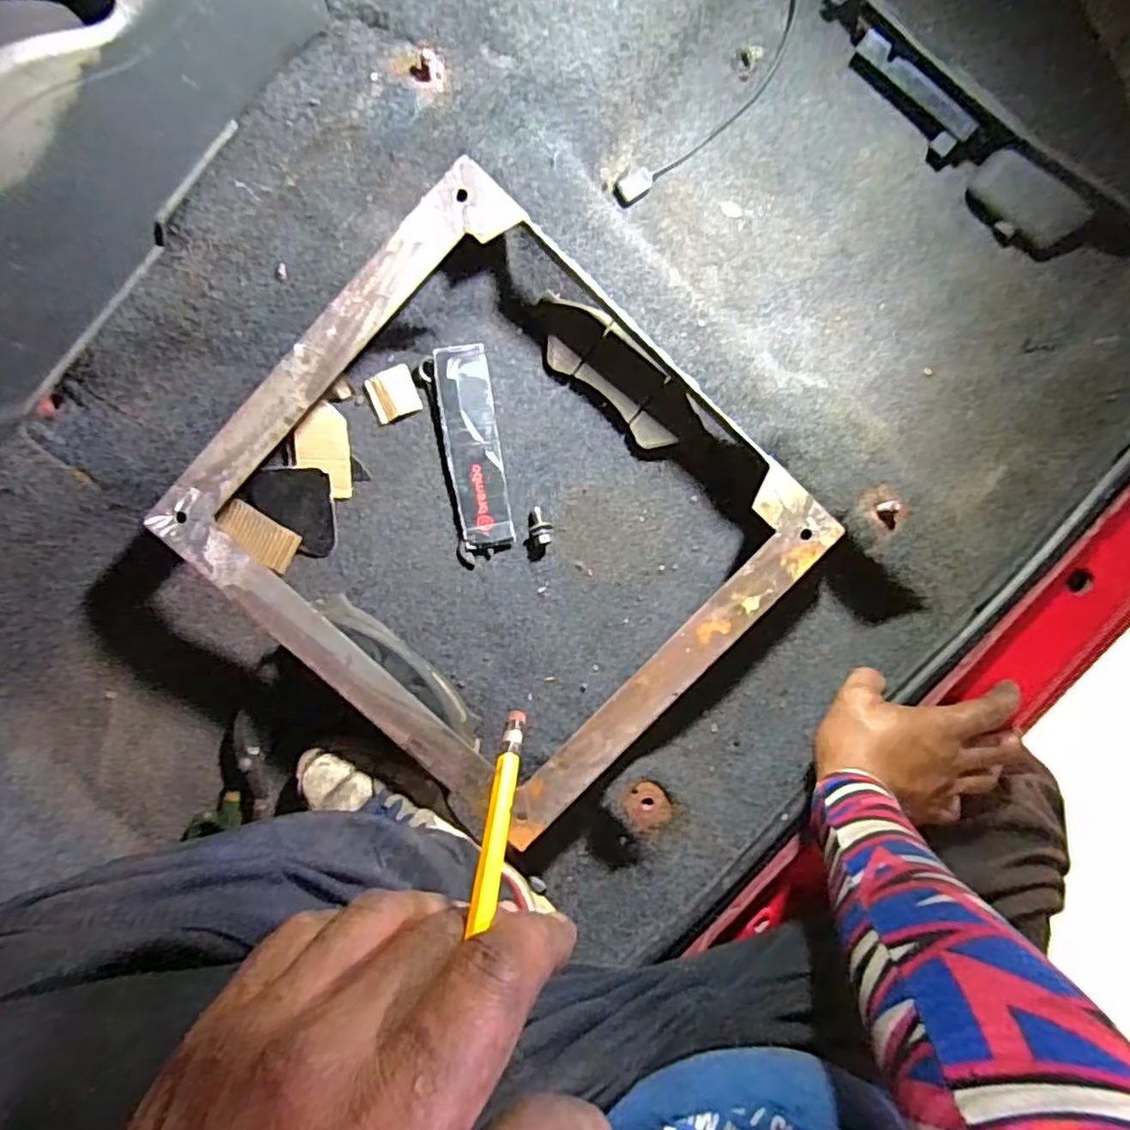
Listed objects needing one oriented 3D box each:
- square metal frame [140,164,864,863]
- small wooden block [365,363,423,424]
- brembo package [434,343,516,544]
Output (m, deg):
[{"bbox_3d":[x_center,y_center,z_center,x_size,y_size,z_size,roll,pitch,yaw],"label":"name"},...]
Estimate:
[{"bbox_3d":[-0.060,-0.035,0.525,0.410,0.043,0.390,44,94,-3],"label":"square metal frame"},{"bbox_3d":[-0.146,-0.145,0.566,0.039,0.008,0.041,-22,95,2],"label":"small wooden block"},{"bbox_3d":[-0.077,-0.100,0.568,0.041,0.014,0.164,-9,95,1],"label":"brembo package"}]

